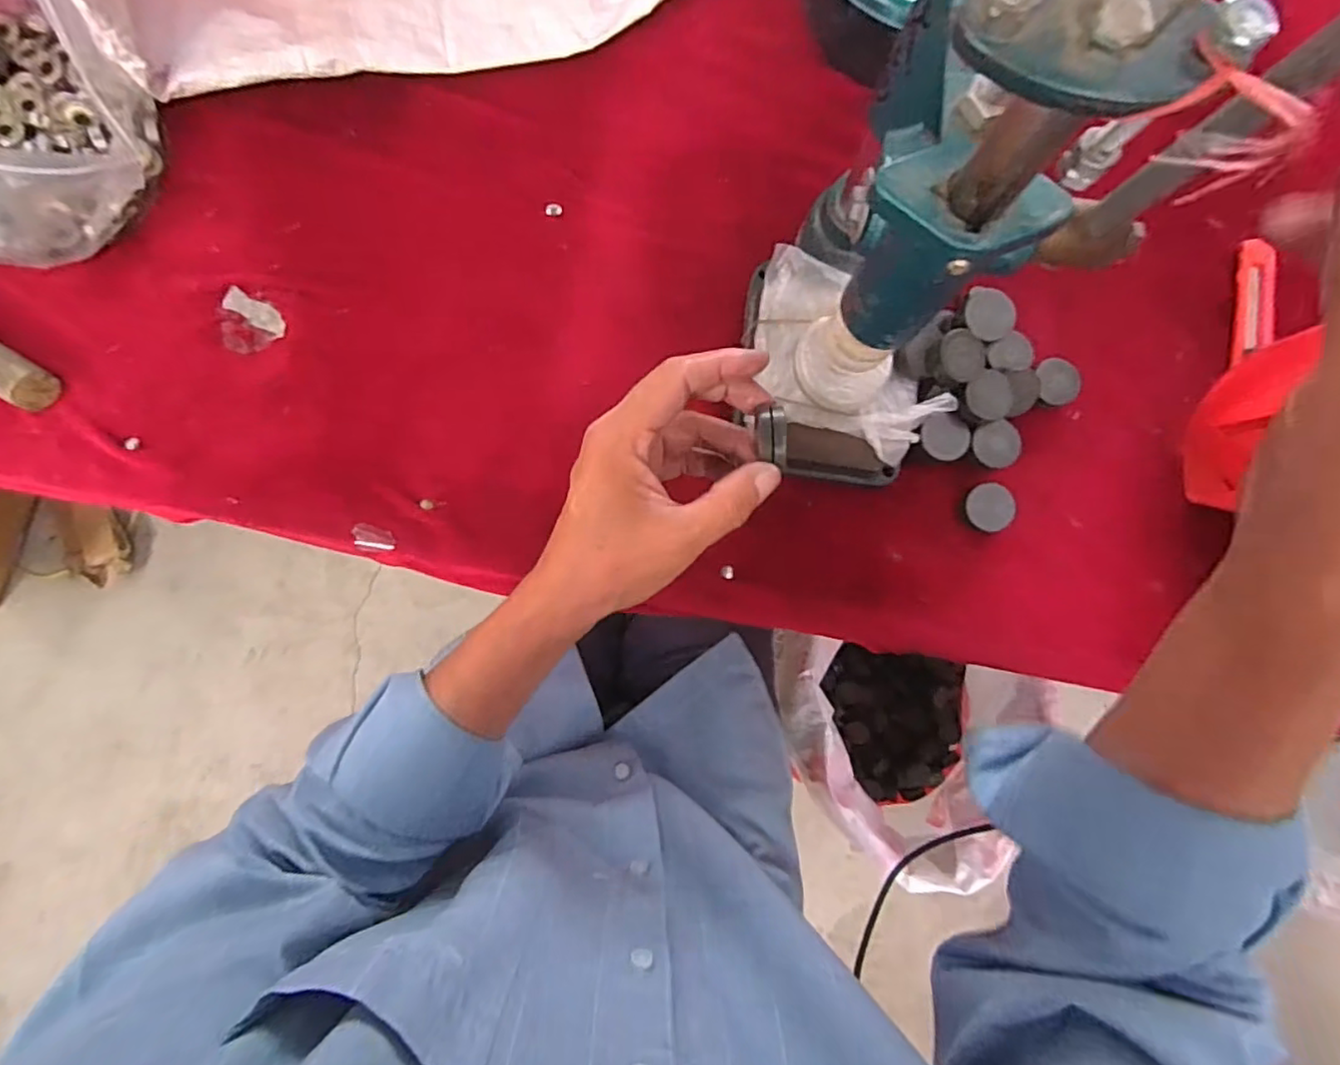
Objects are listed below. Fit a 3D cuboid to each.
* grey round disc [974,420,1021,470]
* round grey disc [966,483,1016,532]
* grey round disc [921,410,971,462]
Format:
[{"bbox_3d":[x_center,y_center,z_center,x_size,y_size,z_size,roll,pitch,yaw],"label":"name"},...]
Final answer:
[{"bbox_3d":[0.215,-0.059,0.408,0.030,0.005,0.031,0,86,-3],"label":"grey round disc"},{"bbox_3d":[0.215,-0.017,0.414,0.030,0.004,0.031,1,93,10],"label":"round grey disc"},{"bbox_3d":[0.180,-0.063,0.404,0.032,0.004,0.032,0,87,-1],"label":"grey round disc"}]

